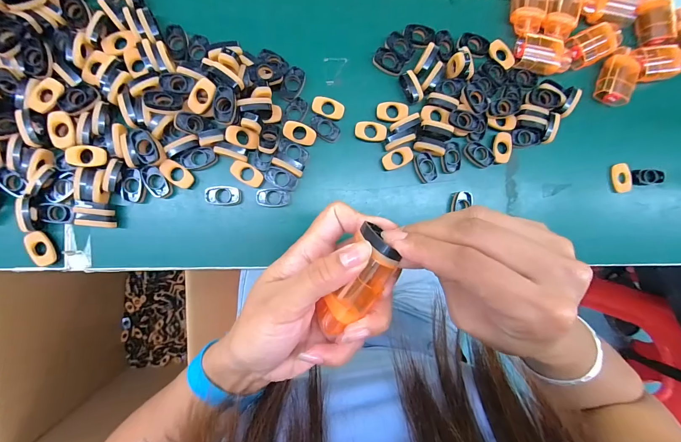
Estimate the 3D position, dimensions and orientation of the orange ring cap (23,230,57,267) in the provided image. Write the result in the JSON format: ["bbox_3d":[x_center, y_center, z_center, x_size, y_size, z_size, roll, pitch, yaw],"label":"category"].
[{"bbox_3d":[-0.282,0.026,0.290,0.017,0.014,0.033,-19,92,-5],"label":"orange ring cap"}]

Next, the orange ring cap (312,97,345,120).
[{"bbox_3d":[-0.013,-0.116,0.315,0.033,0.007,0.018,17,88,-5],"label":"orange ring cap"}]

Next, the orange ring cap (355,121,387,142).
[{"bbox_3d":[0.032,-0.094,0.318,0.032,0.006,0.021,6,89,-5],"label":"orange ring cap"}]

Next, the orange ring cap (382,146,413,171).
[{"bbox_3d":[0.060,-0.066,0.321,0.032,0.007,0.019,-25,92,-5],"label":"orange ring cap"}]

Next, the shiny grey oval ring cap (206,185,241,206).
[{"bbox_3d":[-0.118,-0.025,0.307,0.032,0.013,0.019,7,89,-5],"label":"shiny grey oval ring cap"}]

